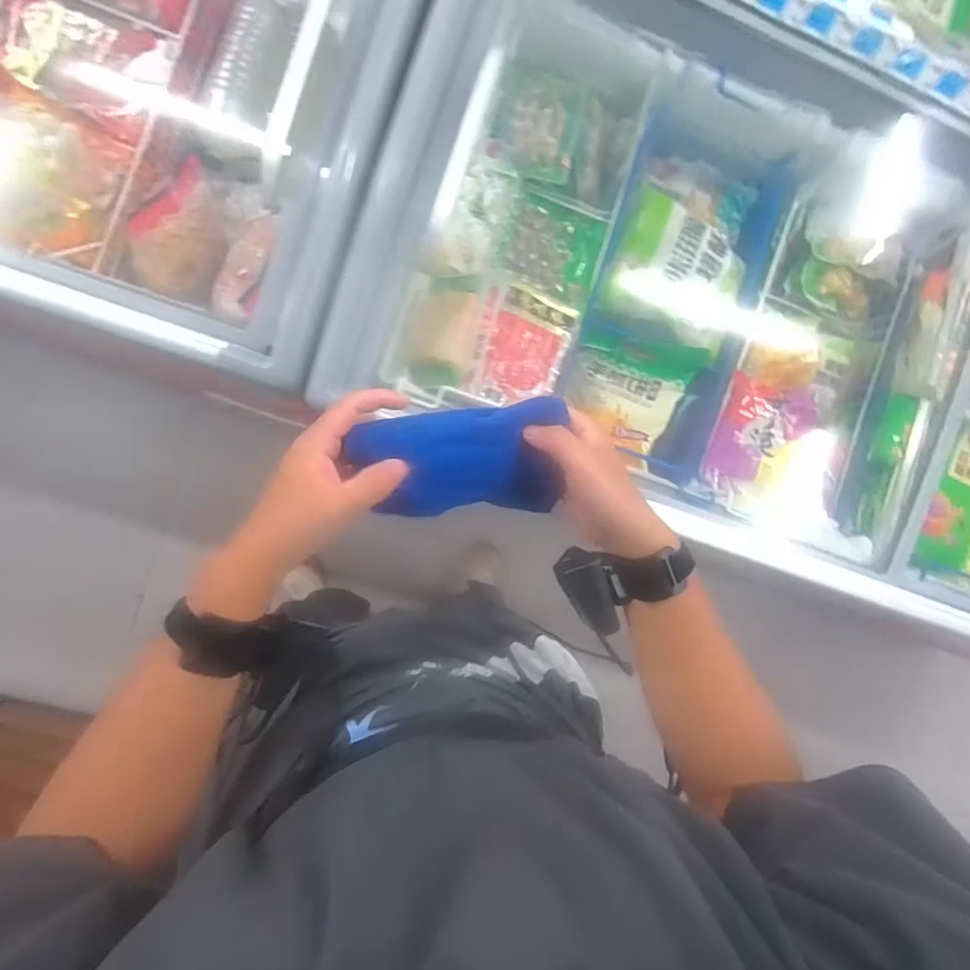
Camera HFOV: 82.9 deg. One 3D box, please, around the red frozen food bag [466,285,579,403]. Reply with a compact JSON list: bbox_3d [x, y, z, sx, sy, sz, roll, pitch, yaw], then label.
[{"bbox_3d":[0.060,-0.218,0.865,0.149,0.047,0.207,14,87,-8],"label":"red frozen food bag"}]

